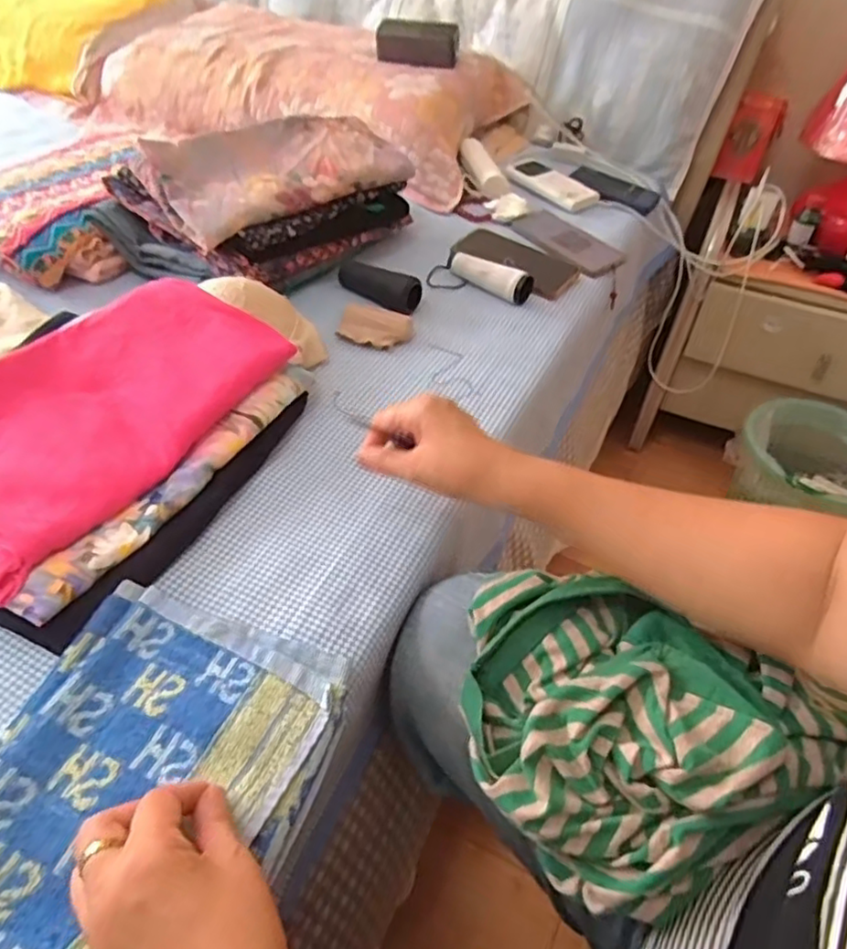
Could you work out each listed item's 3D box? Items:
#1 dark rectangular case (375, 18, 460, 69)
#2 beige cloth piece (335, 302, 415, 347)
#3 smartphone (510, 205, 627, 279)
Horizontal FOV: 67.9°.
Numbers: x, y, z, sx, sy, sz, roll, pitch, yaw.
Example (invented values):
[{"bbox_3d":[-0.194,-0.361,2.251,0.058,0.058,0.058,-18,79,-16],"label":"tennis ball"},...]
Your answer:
[{"bbox_3d":[-0.011,-0.696,1.013,0.134,0.046,0.064,8,48,1],"label":"dark rectangular case"},{"bbox_3d":[-0.054,-0.165,0.706,0.080,0.020,0.050,11,48,4],"label":"beige cloth piece"},{"bbox_3d":[0.200,-0.335,0.891,0.092,0.006,0.160,-31,58,-29],"label":"smartphone"}]

